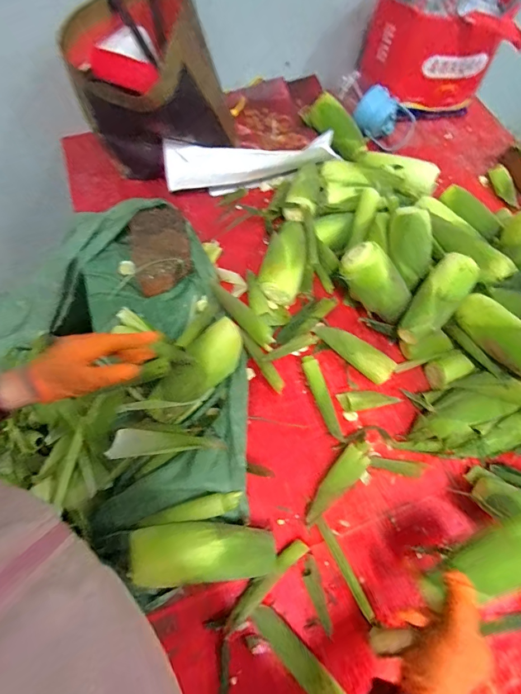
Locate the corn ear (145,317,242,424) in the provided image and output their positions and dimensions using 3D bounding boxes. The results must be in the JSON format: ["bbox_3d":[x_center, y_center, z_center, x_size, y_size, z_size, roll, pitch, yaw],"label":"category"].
[{"bbox_3d":[-0.105,0.039,0.574,0.082,0.055,0.200,33,67,15],"label":"corn ear"}]

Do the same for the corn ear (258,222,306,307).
[{"bbox_3d":[0.049,-0.178,0.695,0.081,0.066,0.180,13,63,5],"label":"corn ear"}]

